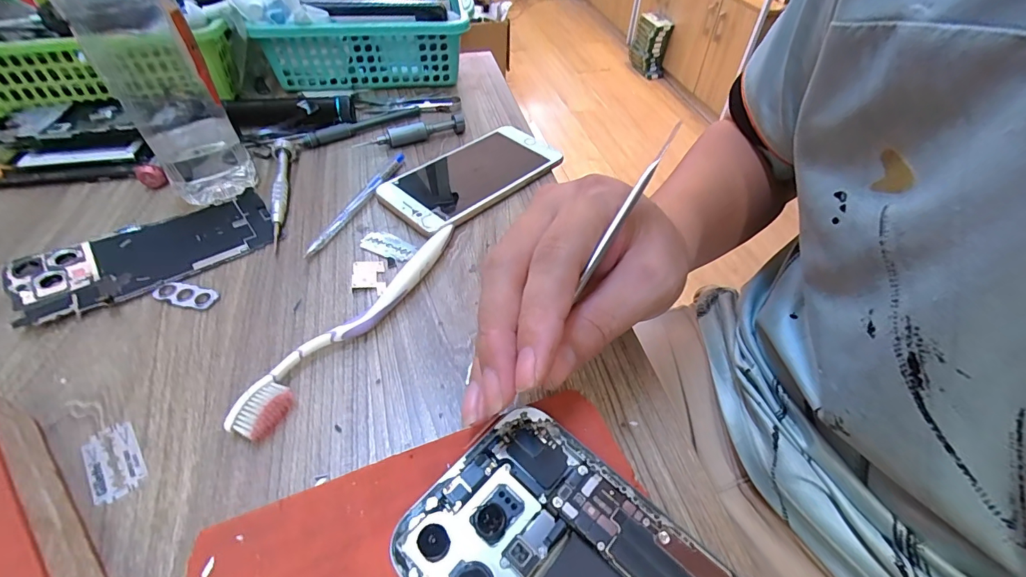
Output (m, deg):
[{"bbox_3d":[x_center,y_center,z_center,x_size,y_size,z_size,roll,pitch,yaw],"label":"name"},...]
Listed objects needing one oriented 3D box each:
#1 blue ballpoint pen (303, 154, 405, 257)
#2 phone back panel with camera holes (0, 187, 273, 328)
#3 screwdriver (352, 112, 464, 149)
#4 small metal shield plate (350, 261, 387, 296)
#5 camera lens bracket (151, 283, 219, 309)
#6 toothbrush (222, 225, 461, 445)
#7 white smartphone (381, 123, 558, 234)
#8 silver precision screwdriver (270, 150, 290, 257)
[{"bbox_3d":[-0.121,-0.070,0.349,0.010,0.010,0.132,16,49,13],"label":"blue ballpoint pen"},{"bbox_3d":[-0.253,-0.026,0.308,0.153,0.009,0.076,-31,55,-26],"label":"phone back panel with camera holes"},{"bbox_3d":[-0.097,-0.148,0.414,0.103,0.017,0.011,-16,50,-15],"label":"screwdriver"},{"bbox_3d":[-0.098,-0.007,0.296,0.022,0.004,0.032,-11,49,-11],"label":"small metal shield plate"},{"bbox_3d":[-0.212,0.004,0.284,0.042,0.004,0.014,9,48,6],"label":"camera lens bracket"},{"bbox_3d":[-0.092,0.015,0.271,0.022,0.014,0.179,24,51,19],"label":"toothbrush"},{"bbox_3d":[-0.034,-0.097,0.374,0.149,0.011,0.078,-36,57,-29],"label":"white smartphone"},{"bbox_3d":[-0.186,-0.076,0.351,0.012,0.015,0.123,-12,49,-12],"label":"silver precision screwdriver"}]

